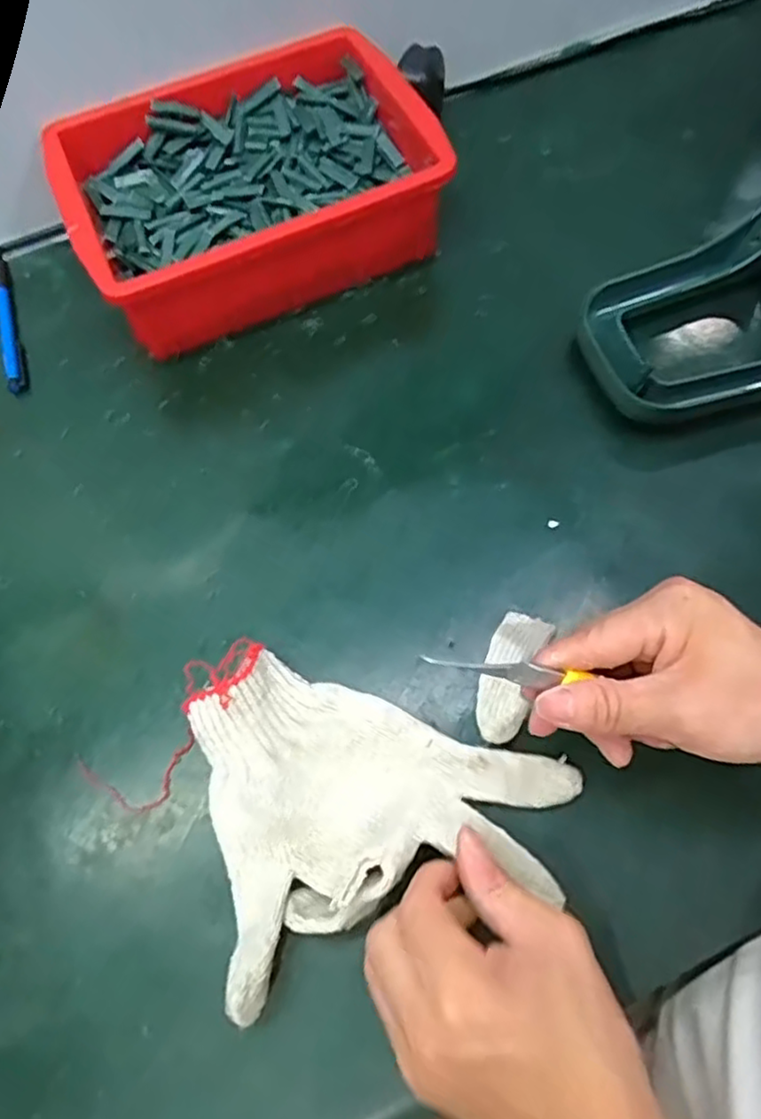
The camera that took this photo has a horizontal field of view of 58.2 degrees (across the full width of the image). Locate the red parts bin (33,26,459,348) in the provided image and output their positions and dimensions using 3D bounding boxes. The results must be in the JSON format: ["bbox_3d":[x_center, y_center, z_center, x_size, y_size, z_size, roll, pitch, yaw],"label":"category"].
[{"bbox_3d":[-0.090,-0.260,0.486,0.243,0.075,0.185,-20,66,-6],"label":"red parts bin"}]

